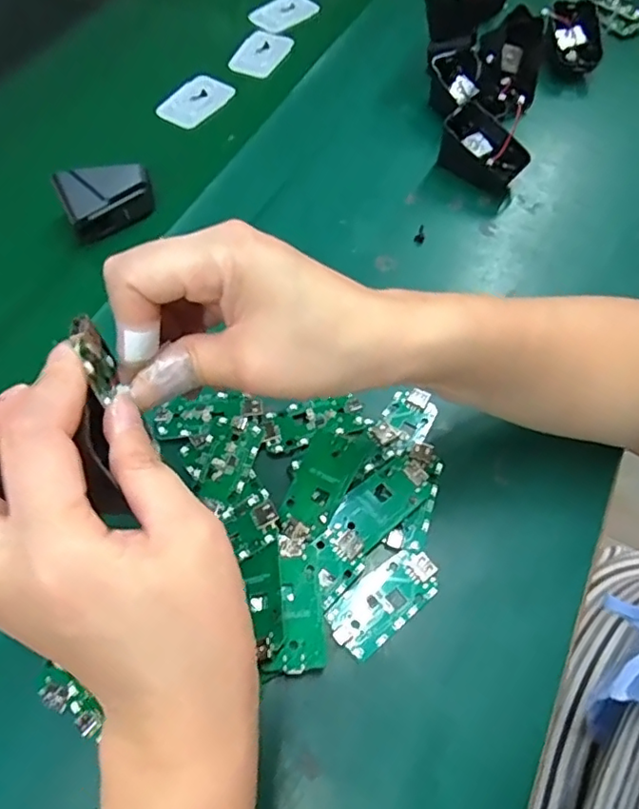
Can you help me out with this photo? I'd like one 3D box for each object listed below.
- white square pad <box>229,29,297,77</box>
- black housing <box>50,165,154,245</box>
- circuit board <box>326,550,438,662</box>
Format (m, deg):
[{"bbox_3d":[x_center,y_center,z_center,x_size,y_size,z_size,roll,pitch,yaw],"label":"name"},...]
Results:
[{"bbox_3d":[-0.055,-0.346,0.560,0.046,0.010,0.070,24,66,11],"label":"white square pad"},{"bbox_3d":[-0.157,-0.154,0.422,0.061,0.036,0.034,-30,65,-17],"label":"black housing"},{"bbox_3d":[0.035,0.102,0.302,0.063,0.005,0.032,-36,67,-19],"label":"circuit board"}]

